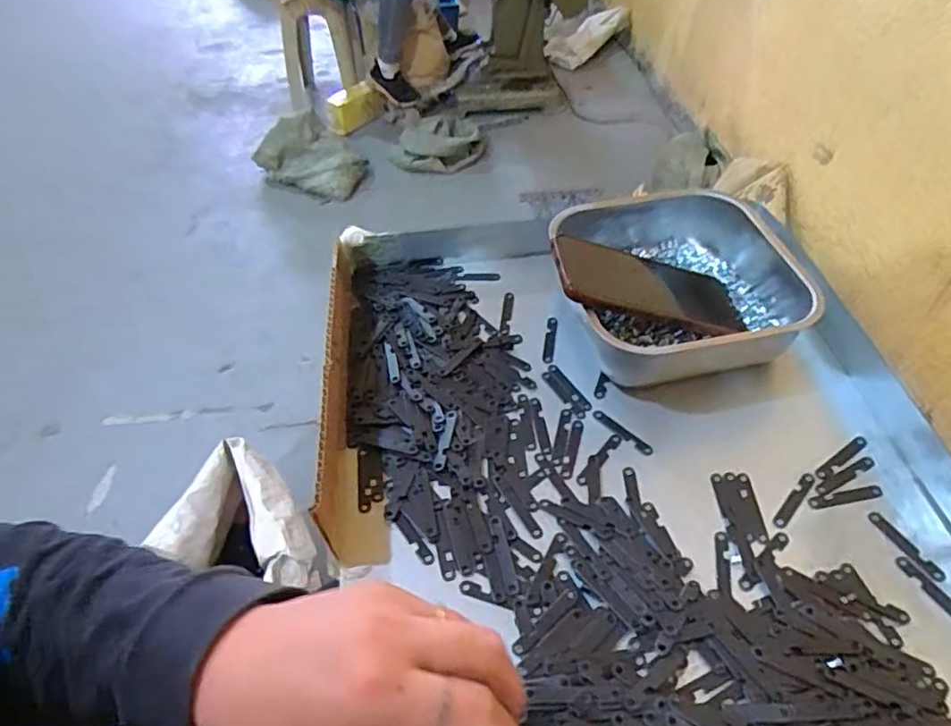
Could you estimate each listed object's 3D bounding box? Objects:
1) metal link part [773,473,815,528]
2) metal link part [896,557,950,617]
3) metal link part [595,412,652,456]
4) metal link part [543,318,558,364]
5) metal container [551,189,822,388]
[{"bbox_3d":[0.217,0.093,0.432,0.009,0.004,0.052,34,56,28],"label":"metal link part"},{"bbox_3d":[0.281,0.139,0.385,0.011,0.004,0.051,-22,51,-18],"label":"metal link part"},{"bbox_3d":[0.111,0.051,0.473,0.011,0.004,0.052,-34,56,-27],"label":"metal link part"},{"bbox_3d":[0.064,-0.020,0.539,0.009,0.004,0.053,7,48,7],"label":"metal link part"},{"bbox_3d":[0.173,-0.066,0.534,0.182,0.069,0.189,-7,48,-5],"label":"metal container"}]

